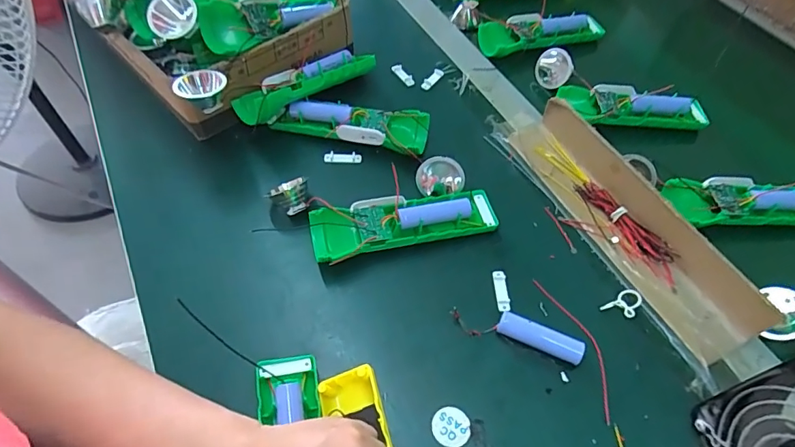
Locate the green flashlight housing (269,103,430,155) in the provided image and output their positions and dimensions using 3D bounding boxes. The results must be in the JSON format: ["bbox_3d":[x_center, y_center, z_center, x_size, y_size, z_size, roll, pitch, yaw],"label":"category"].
[{"bbox_3d":[-0.047,-0.102,0.496,0.152,0.029,0.046,12,55,6],"label":"green flashlight housing"}]

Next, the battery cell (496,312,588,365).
[{"bbox_3d":[0.112,0.091,0.380,0.066,0.015,0.019,23,57,13],"label":"battery cell"}]

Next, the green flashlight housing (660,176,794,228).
[{"bbox_3d":[0.340,-0.022,0.467,0.161,0.019,0.054,-4,55,-5],"label":"green flashlight housing"}]

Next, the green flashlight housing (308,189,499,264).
[{"bbox_3d":[0.007,-0.001,0.430,0.164,0.029,0.047,-12,56,-11],"label":"green flashlight housing"}]

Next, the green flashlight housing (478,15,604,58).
[{"bbox_3d":[0.187,-0.246,0.615,0.165,0.024,0.049,-10,56,-9],"label":"green flashlight housing"}]

